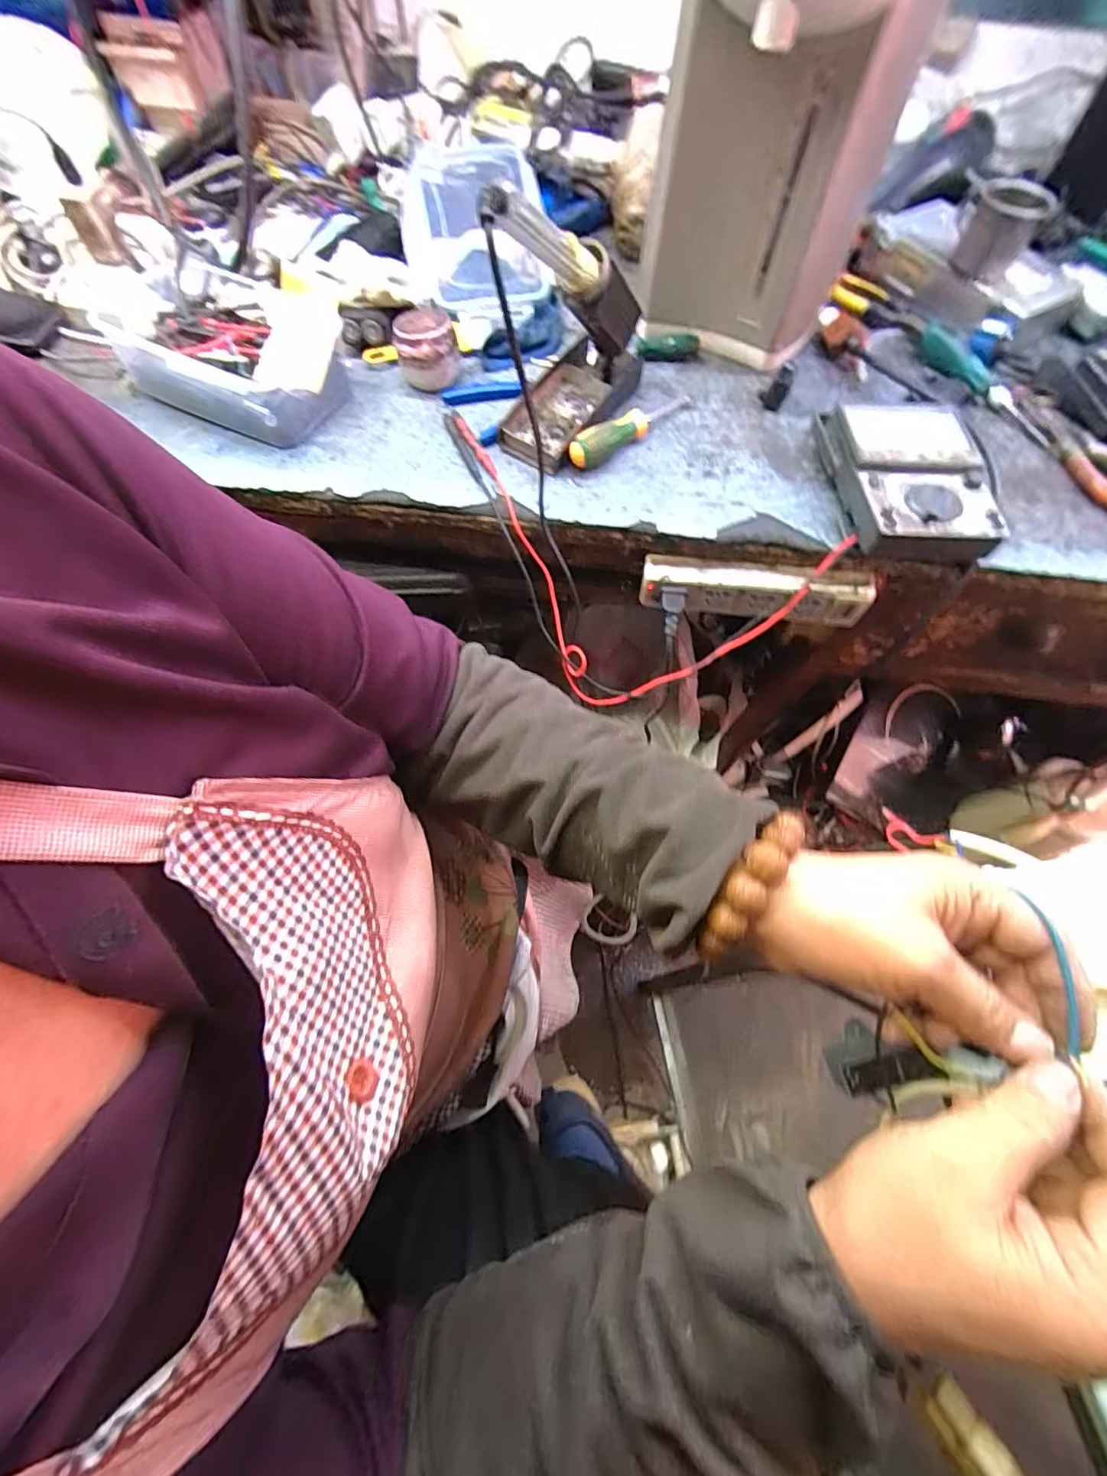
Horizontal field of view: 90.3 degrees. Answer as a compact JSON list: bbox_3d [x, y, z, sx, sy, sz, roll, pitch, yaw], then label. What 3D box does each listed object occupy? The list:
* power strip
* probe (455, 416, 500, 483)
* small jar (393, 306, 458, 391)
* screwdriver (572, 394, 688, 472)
[{"bbox_3d":[0.192,-0.140,0.534,0.211,0.052,0.028,6,64,2],"label":"power strip"},{"bbox_3d":[-0.075,-0.280,0.534,0.011,0.007,0.099,-25,67,-13],"label":"probe"},{"bbox_3d":[-0.128,-0.393,0.560,0.061,0.057,0.060,-12,65,-7],"label":"small jar"},{"bbox_3d":[0.077,-0.306,0.538,0.158,0.028,0.022,-40,71,-19],"label":"screwdriver"}]

